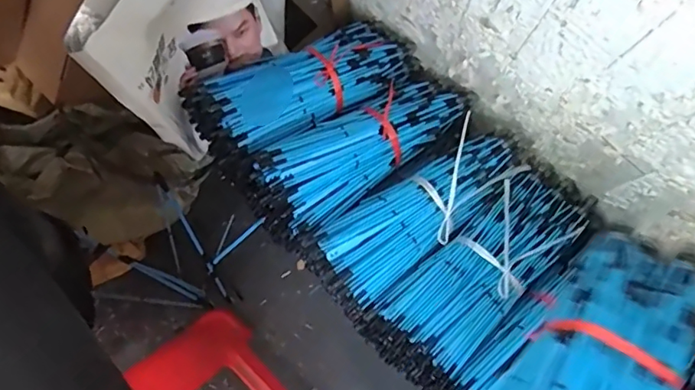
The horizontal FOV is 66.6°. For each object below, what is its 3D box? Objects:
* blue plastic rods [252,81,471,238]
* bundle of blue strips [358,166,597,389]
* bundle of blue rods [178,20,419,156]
[{"bbox_3d":[0.020,-0.071,0.707,0.313,0.088,0.112,-34,80,-6],"label":"blue plastic rods"},{"bbox_3d":[0.175,0.087,0.667,0.122,0.059,0.308,44,82,8],"label":"bundle of blue strips"},{"bbox_3d":[-0.056,-0.154,0.747,0.322,0.102,0.122,-27,79,-22],"label":"bundle of blue rods"}]

